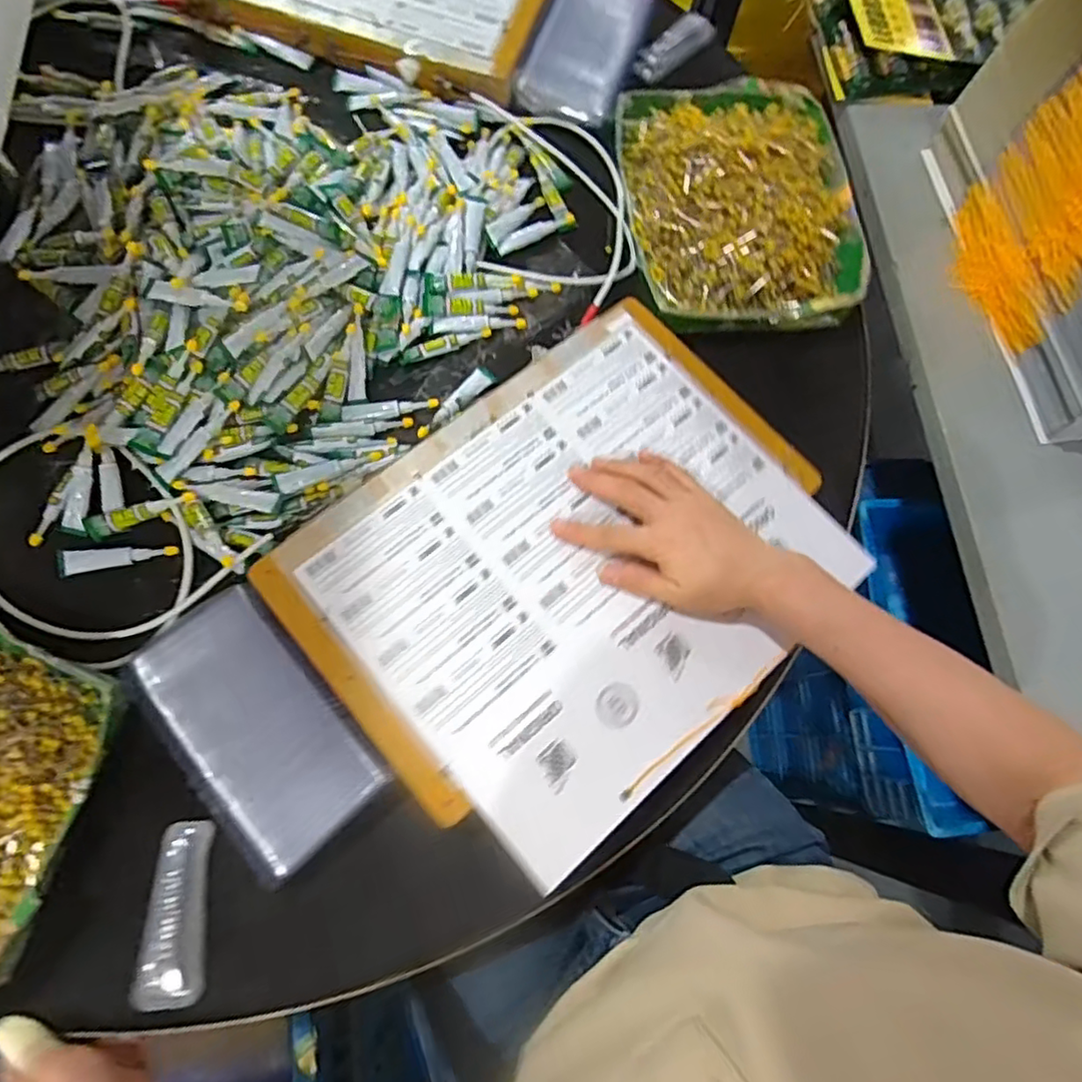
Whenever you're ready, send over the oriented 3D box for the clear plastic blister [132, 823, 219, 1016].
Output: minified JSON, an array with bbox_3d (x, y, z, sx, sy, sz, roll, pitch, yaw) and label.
[{"bbox_3d":[-0.246,0.251,0.426,0.037,0.022,0.112,-2,74,-5],"label":"clear plastic blister"}]

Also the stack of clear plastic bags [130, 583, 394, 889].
[{"bbox_3d":[-0.202,0.128,0.452,0.107,0.025,0.192,-39,80,-14],"label":"stack of clear plastic bags"}]

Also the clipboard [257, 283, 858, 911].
[{"bbox_3d":[0.036,0.014,0.484,0.393,0.013,0.303,-39,79,-15],"label":"clipboard"}]

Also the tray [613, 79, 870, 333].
[{"bbox_3d":[0.202,-0.351,0.637,0.228,0.057,0.306,-4,74,-6],"label":"tray"}]

